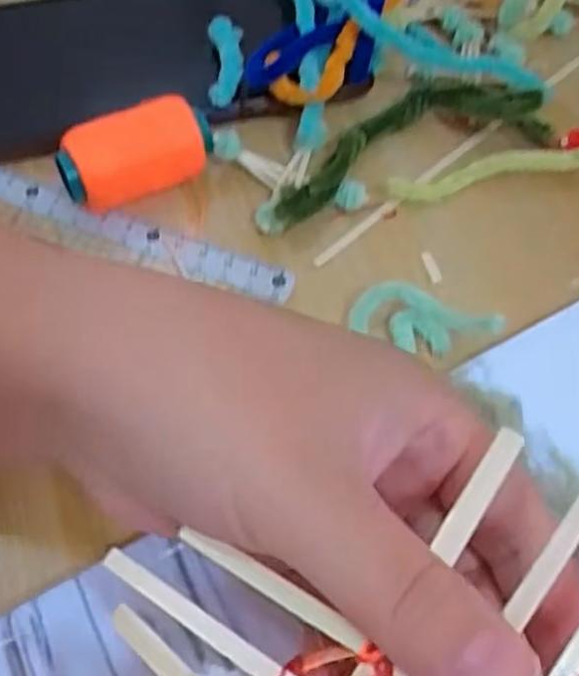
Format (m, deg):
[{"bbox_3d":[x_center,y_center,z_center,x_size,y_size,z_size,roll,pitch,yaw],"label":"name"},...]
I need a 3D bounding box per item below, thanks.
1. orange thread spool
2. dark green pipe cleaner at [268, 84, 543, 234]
[{"bbox_3d":[-0.055,-0.066,0.289,0.056,0.028,0.024,-24,65,-15],"label":"orange thread spool"},{"bbox_3d":[0.042,-0.080,0.302,0.116,0.026,0.040,-20,64,-13],"label":"dark green pipe cleaner"}]

